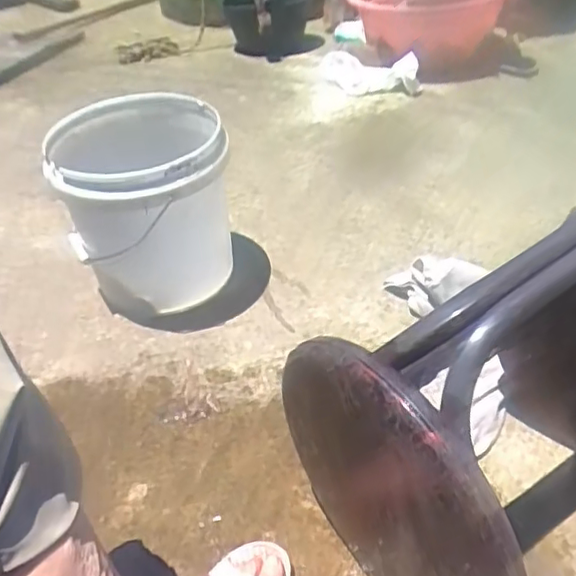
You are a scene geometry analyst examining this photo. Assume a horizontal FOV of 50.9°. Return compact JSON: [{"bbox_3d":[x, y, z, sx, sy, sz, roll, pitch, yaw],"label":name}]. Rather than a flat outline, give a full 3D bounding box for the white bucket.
[{"bbox_3d":[-0.215,-0.120,0.969,0.244,0.286,0.244,-3,42,3],"label":"white bucket"}]

